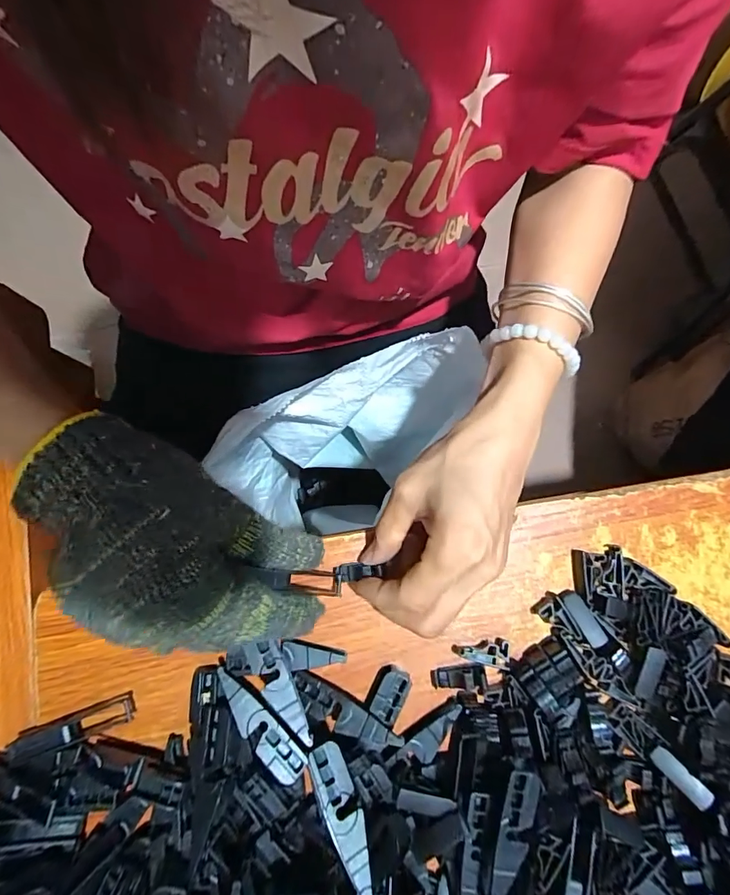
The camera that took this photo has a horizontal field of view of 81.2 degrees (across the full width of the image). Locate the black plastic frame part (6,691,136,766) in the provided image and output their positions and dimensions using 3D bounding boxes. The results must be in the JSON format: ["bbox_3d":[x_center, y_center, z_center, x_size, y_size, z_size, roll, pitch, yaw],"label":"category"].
[{"bbox_3d":[-0.164,0.157,0.237,0.064,0.014,0.014,-18,82,-2],"label":"black plastic frame part"}]

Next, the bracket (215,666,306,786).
[{"bbox_3d":[-0.058,0.145,0.222,0.064,0.005,0.017,39,84,6],"label":"bracket"}]

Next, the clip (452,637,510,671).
[{"bbox_3d":[0.067,0.120,0.248,0.031,0.007,0.015,0,82,1],"label":"clip"}]

